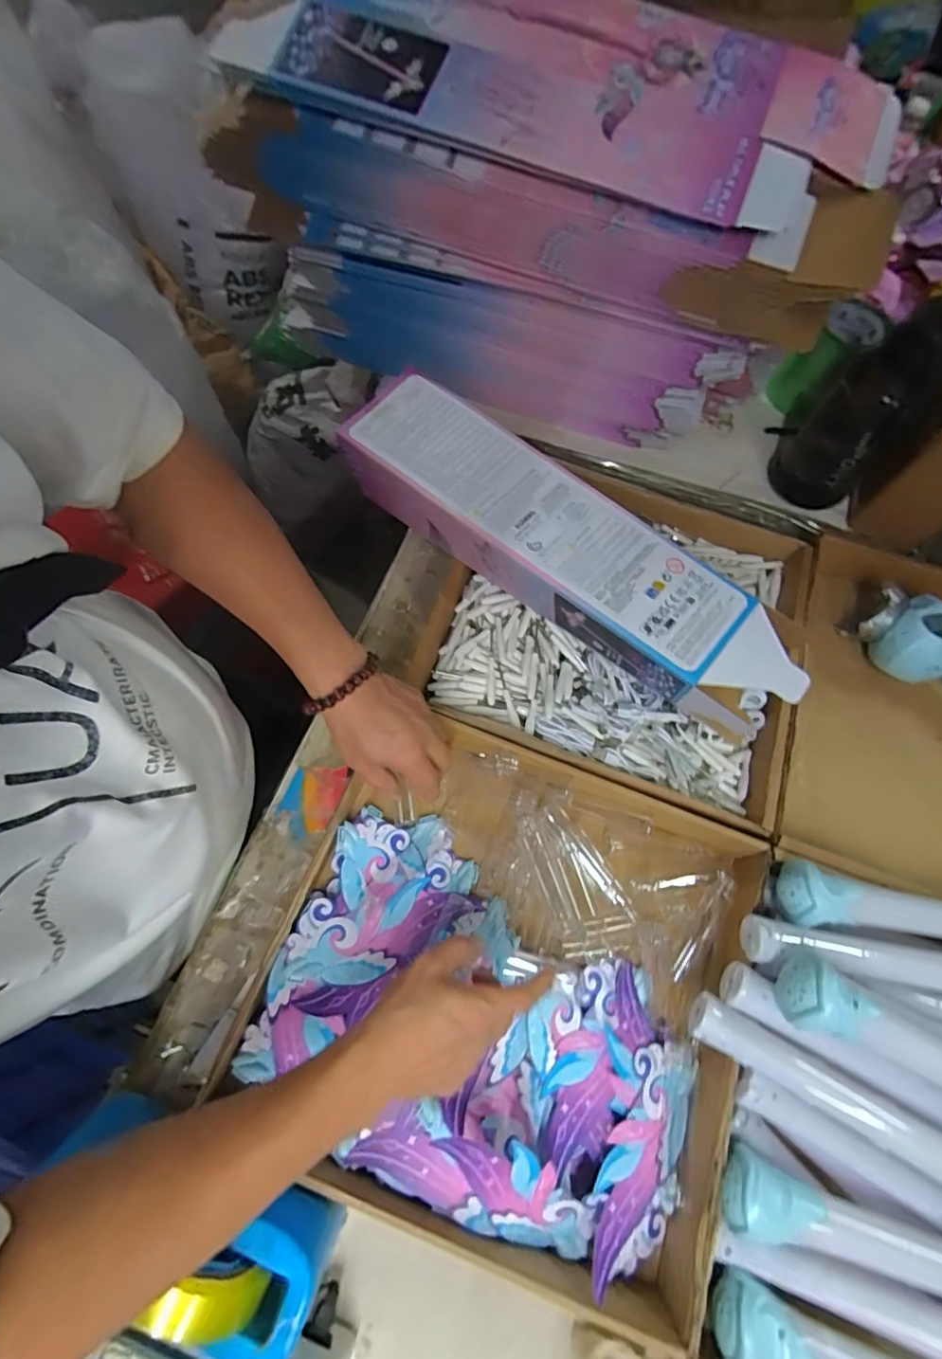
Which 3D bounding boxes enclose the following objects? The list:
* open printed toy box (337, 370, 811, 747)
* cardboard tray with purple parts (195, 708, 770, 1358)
[{"bbox_3d":[0.075,-0.124,0.519,0.472,0.103,0.119,42,72,13],"label":"open printed toy box"},{"bbox_3d":[0.032,0.246,0.464,0.382,0.060,0.361,19,69,5],"label":"cardboard tray with purple parts"}]

